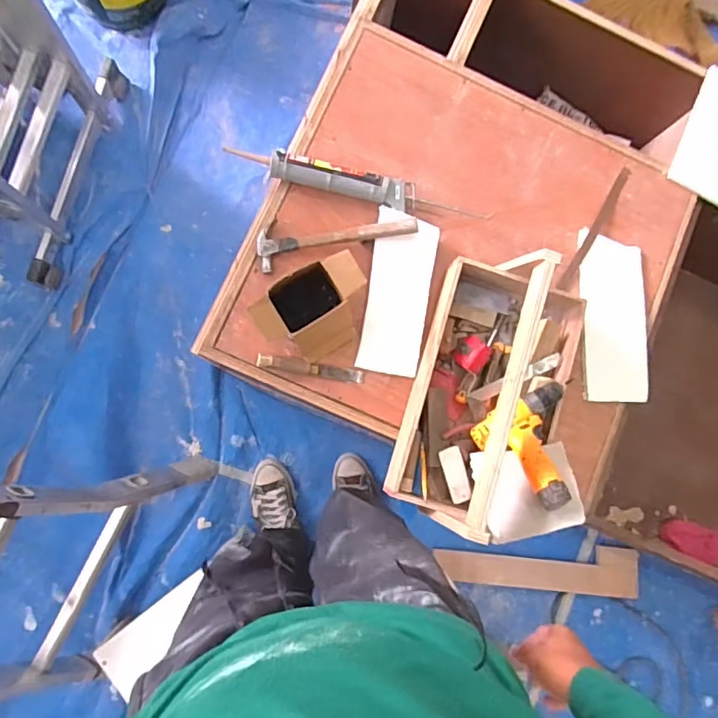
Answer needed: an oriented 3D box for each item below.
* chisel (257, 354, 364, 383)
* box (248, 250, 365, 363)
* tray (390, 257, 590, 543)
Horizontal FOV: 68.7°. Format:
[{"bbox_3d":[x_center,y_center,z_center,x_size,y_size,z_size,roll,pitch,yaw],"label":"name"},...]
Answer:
[{"bbox_3d":[-0.092,0.019,1.024,0.210,0.025,0.026,10,85,-17],"label":"chisel"},{"bbox_3d":[-0.081,-0.087,0.983,0.202,0.122,0.152,-31,89,-9],"label":"box"},{"bbox_3d":[0.253,0.064,0.973,0.265,0.207,0.486,18,82,-5],"label":"tray"}]

